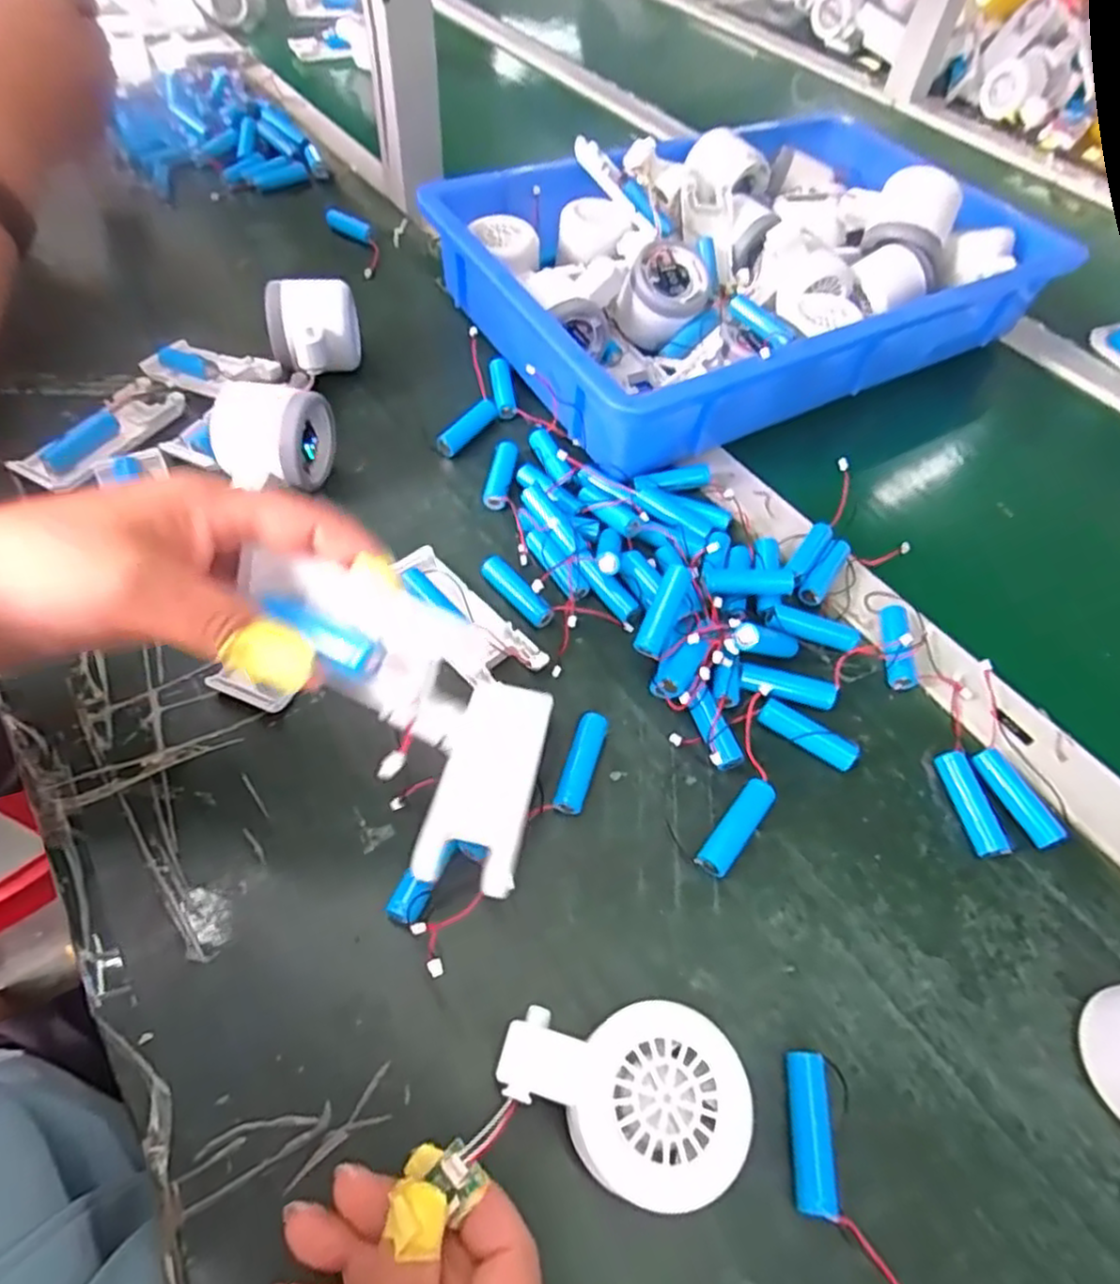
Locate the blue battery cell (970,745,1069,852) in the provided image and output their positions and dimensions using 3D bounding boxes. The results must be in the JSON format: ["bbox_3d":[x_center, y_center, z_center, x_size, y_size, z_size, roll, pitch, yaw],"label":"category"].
[{"bbox_3d":[0.228,0.078,0.347,0.015,0.010,0.050,-21,61,-16],"label":"blue battery cell"}]

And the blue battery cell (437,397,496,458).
[{"bbox_3d":[-0.062,-0.147,0.475,0.011,0.012,0.053,34,61,17],"label":"blue battery cell"}]

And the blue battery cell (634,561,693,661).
[{"bbox_3d":[0.055,-0.017,0.368,0.014,0.016,0.051,24,78,11],"label":"blue battery cell"}]

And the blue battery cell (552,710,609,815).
[{"bbox_3d":[0.011,0.059,0.344,0.014,0.015,0.051,16,57,7],"label":"blue battery cell"}]

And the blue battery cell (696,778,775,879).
[{"bbox_3d":[0.084,0.087,0.330,0.015,0.014,0.052,35,62,18],"label":"blue battery cell"}]

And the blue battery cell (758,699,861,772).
[{"bbox_3d":[0.127,0.049,0.357,0.052,0.014,0.013,31,60,15],"label":"blue battery cell"}]

